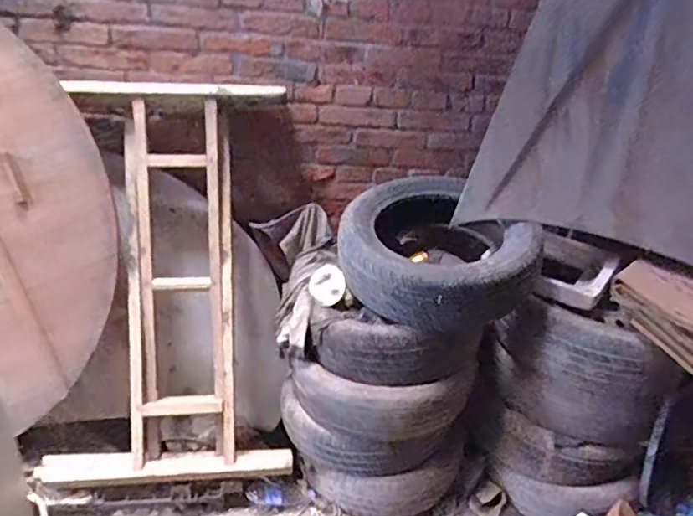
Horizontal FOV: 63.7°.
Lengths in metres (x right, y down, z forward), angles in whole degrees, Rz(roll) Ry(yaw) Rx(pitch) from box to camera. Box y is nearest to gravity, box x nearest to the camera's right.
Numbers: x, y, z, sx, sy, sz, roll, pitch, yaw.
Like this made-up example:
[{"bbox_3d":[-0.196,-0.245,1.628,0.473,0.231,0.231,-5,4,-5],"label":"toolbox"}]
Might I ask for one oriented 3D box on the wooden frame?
[{"bbox_3d":[-0.536,0.137,1.590,0.721,1.172,0.091,-2,11,-7],"label":"wooden frame"}]

